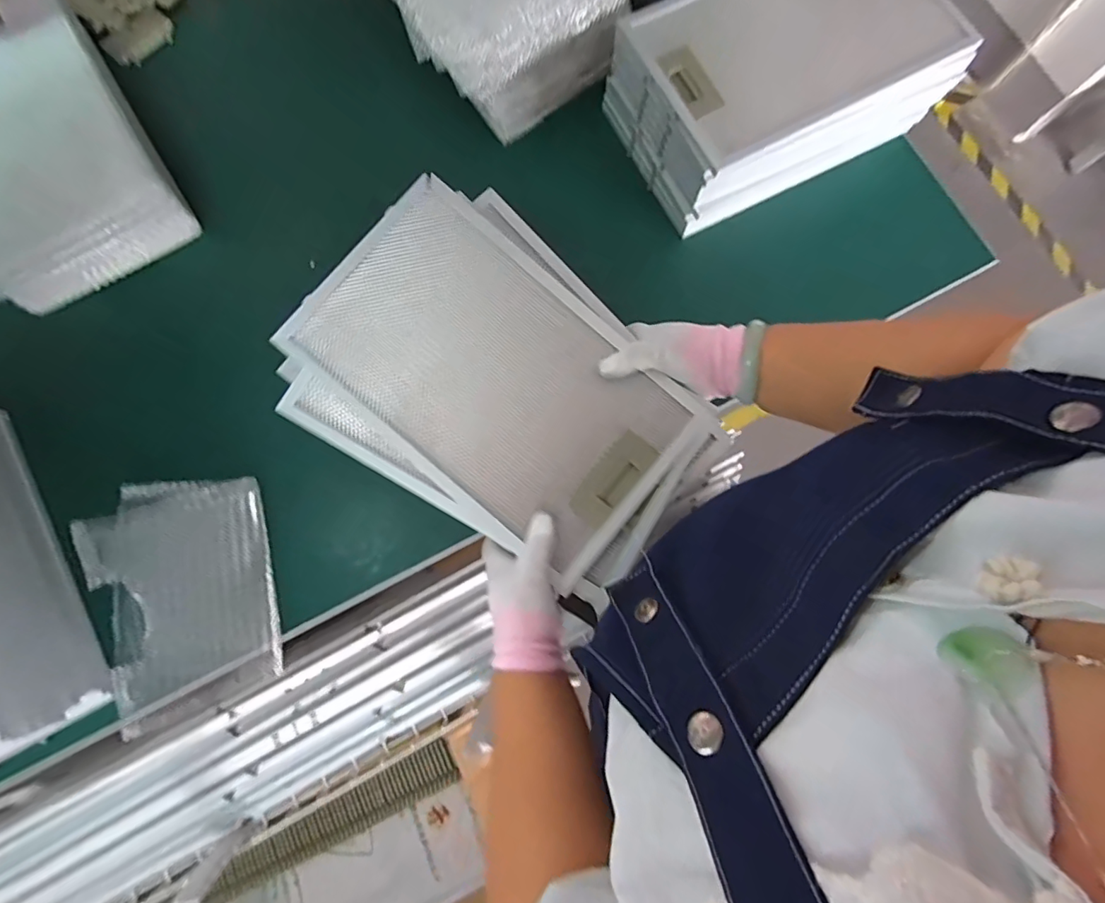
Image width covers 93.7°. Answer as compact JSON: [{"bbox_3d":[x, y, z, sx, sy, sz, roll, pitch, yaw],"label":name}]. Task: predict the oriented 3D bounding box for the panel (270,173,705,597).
[{"bbox_3d":[-0.051,-0.068,0.463,0.338,0.016,0.205,40,83,2],"label":"panel"}]

